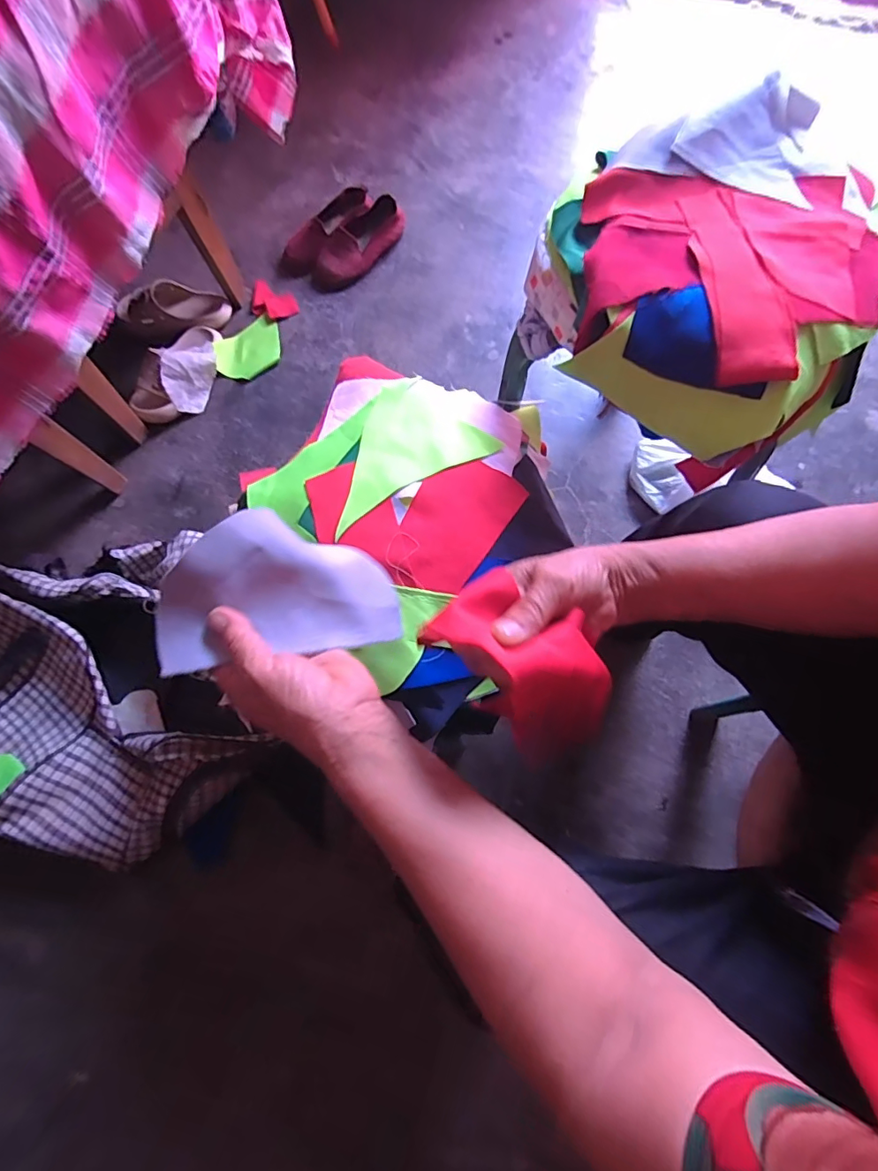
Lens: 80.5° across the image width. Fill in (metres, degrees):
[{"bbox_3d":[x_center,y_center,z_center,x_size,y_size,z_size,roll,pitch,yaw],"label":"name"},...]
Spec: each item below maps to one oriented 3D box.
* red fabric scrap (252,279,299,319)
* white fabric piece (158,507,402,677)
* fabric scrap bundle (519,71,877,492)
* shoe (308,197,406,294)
[{"bbox_3d":[-0.314,-0.545,0.993,0.097,0.011,0.073,17,73,8],"label":"red fabric scrap"},{"bbox_3d":[-0.099,-0.001,0.349,0.158,0.032,0.091,-6,96,-31],"label":"white fabric piece"},{"bbox_3d":[0.243,-0.277,0.468,0.306,0.110,0.311,37,74,12],"label":"fabric scrap bundle"},{"bbox_3d":[-0.157,-0.651,0.993,0.217,0.055,0.077,-45,76,-1],"label":"shoe"}]

